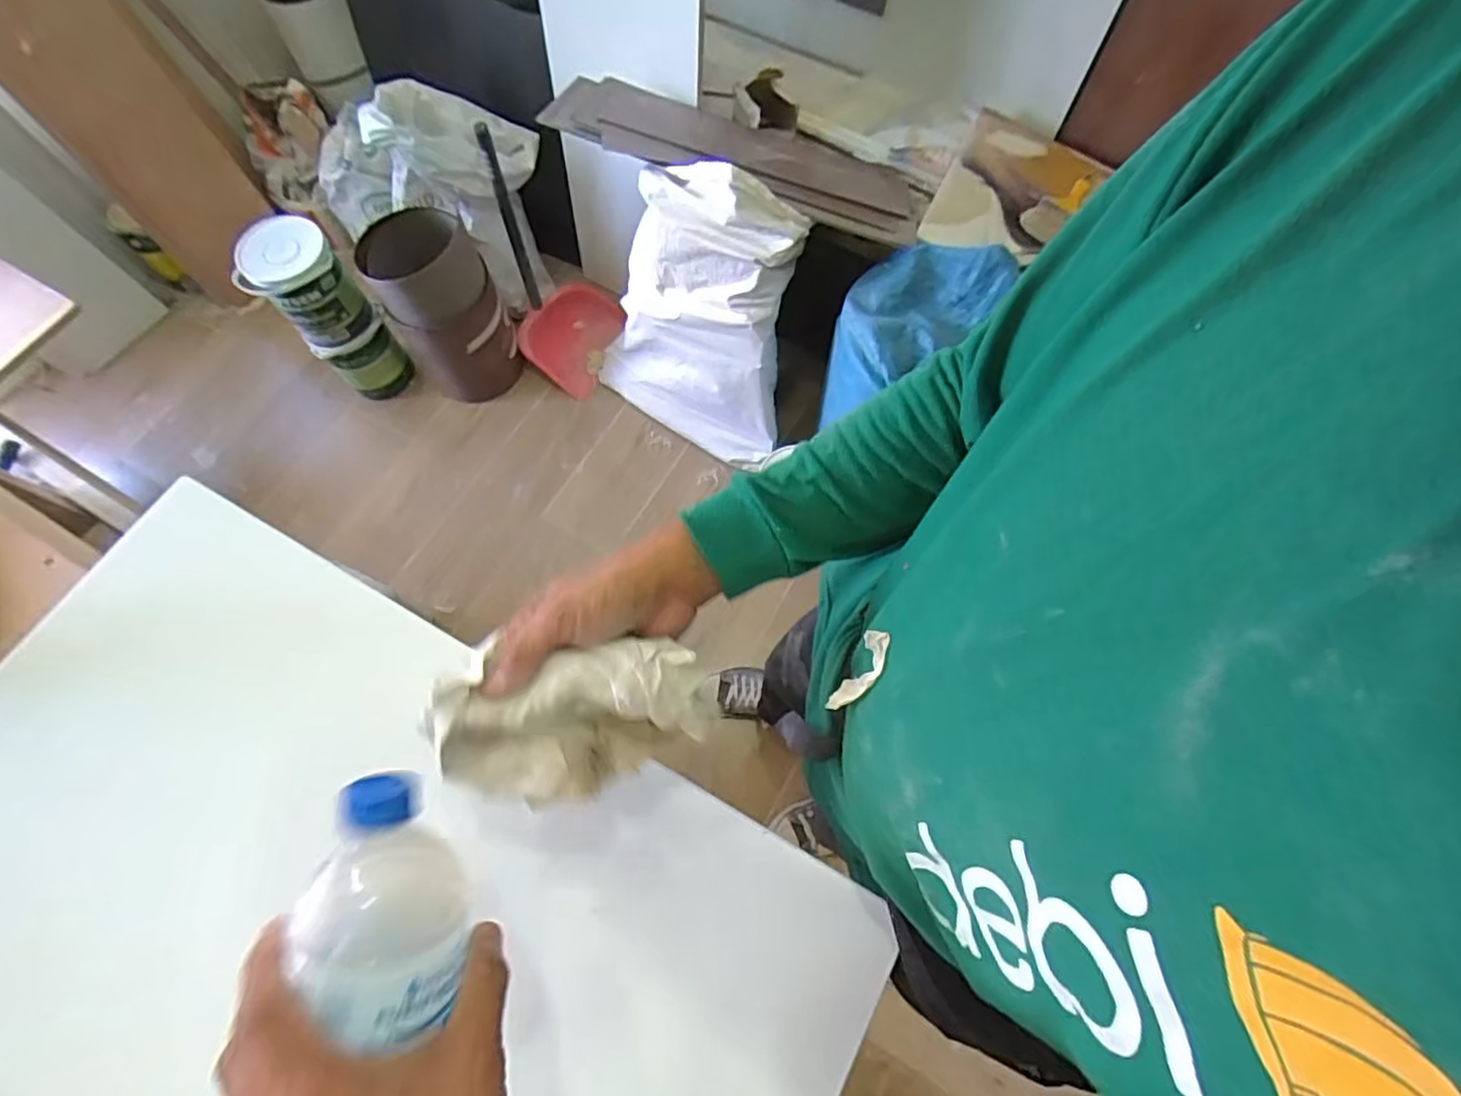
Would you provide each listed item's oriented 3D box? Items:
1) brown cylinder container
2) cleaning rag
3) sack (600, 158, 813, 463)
[{"bbox_3d":[-0.676,-0.569,1.555,0.255,0.399,0.281,-29,72,-11],"label":"brown cylinder container"},{"bbox_3d":[-0.096,0.114,0.423,0.165,0.069,0.094,3,69,1],"label":"cleaning rag"},{"bbox_3d":[-0.108,-0.456,1.375,0.461,0.646,0.203,15,70,6],"label":"sack"}]

